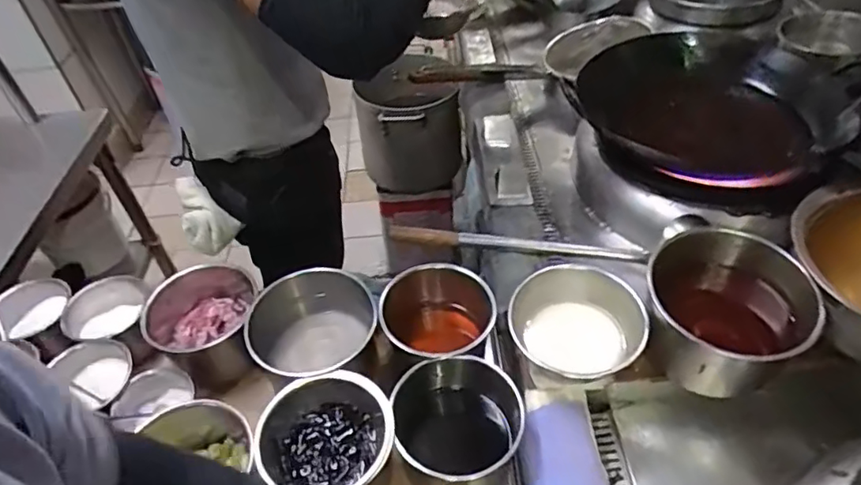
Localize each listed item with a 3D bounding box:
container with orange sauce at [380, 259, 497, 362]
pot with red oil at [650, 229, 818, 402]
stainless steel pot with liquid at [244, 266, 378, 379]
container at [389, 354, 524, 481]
[{"bbox_3d":[0.016,0.138,0.836,0.157,0.159,0.156,-12,45,-6],"label":"container with orange sauce"},{"bbox_3d":[0.377,0.094,0.734,0.167,0.130,0.168,-3,45,3],"label":"pot with red oil"},{"bbox_3d":[-0.182,0.143,0.821,0.171,0.139,0.172,-3,45,3],"label":"stainless steel pot with liquid"},{"bbox_3d":[0.036,0.238,0.716,0.150,0.114,0.154,-3,45,3],"label":"container"}]

